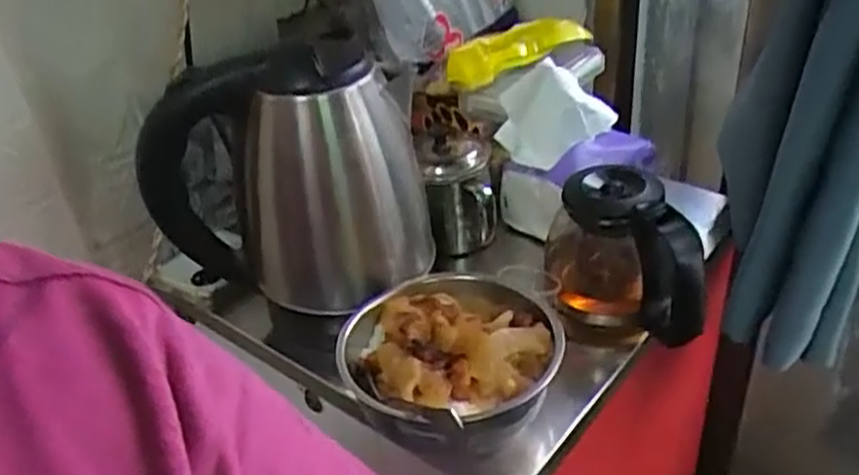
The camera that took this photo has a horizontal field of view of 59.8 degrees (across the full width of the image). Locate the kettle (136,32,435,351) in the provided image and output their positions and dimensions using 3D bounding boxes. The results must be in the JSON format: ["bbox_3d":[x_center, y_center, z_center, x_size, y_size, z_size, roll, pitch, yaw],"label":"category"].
[{"bbox_3d":[-0.110,-0.047,0.636,0.190,0.197,0.138,4,36,15],"label":"kettle"}]

